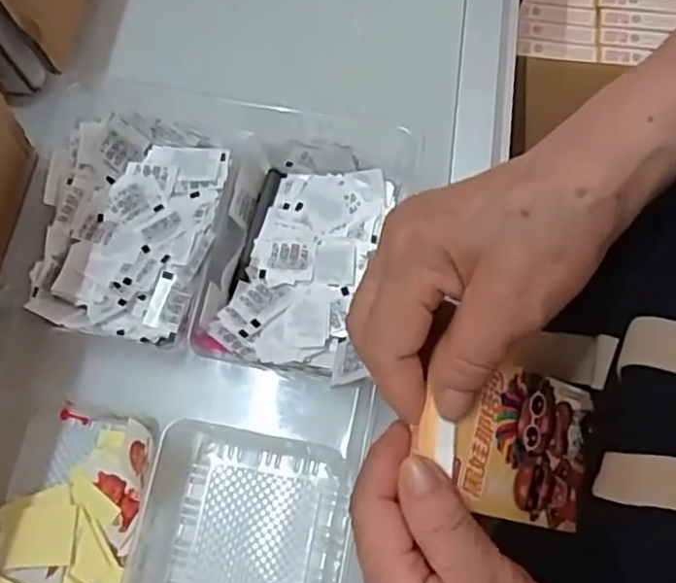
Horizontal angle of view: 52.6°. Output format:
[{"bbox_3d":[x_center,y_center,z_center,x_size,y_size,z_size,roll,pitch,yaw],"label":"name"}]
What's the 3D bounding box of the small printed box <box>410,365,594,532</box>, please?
[{"bbox_3d":[0.077,0.067,0.308,0.082,0.023,0.063,21,79,-29],"label":"small printed box"}]

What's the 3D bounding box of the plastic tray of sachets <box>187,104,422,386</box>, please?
[{"bbox_3d":[-0.017,-0.021,0.377,0.100,0.043,0.135,7,75,4],"label":"plastic tray of sachets"}]

